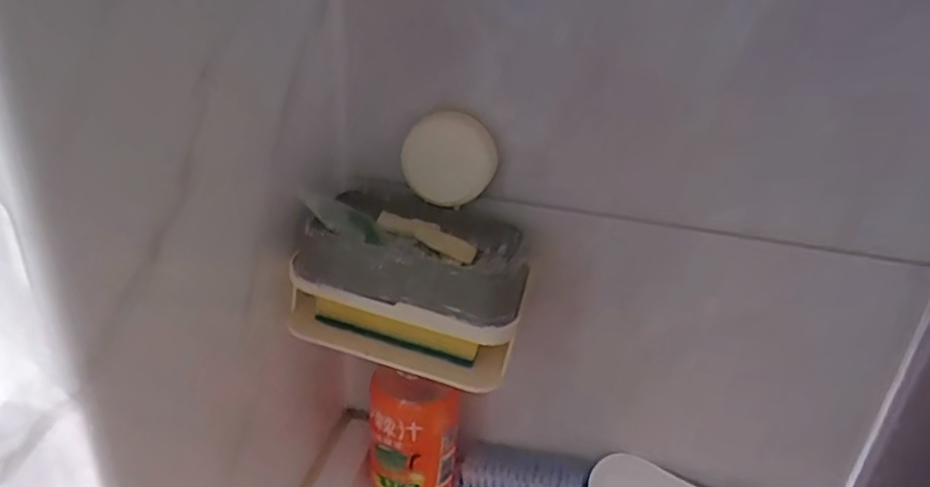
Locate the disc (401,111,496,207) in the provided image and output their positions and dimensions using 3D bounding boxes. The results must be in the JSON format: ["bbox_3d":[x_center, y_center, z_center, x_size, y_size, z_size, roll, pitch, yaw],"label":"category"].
[{"bbox_3d":[-0.009,-0.050,0.407,0.054,0.054,0.012,6,28,1],"label":"disc"}]

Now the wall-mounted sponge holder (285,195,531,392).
[{"bbox_3d":[-0.030,0.021,0.398,0.133,0.078,0.085,9,28,7],"label":"wall-mounted sponge holder"}]

